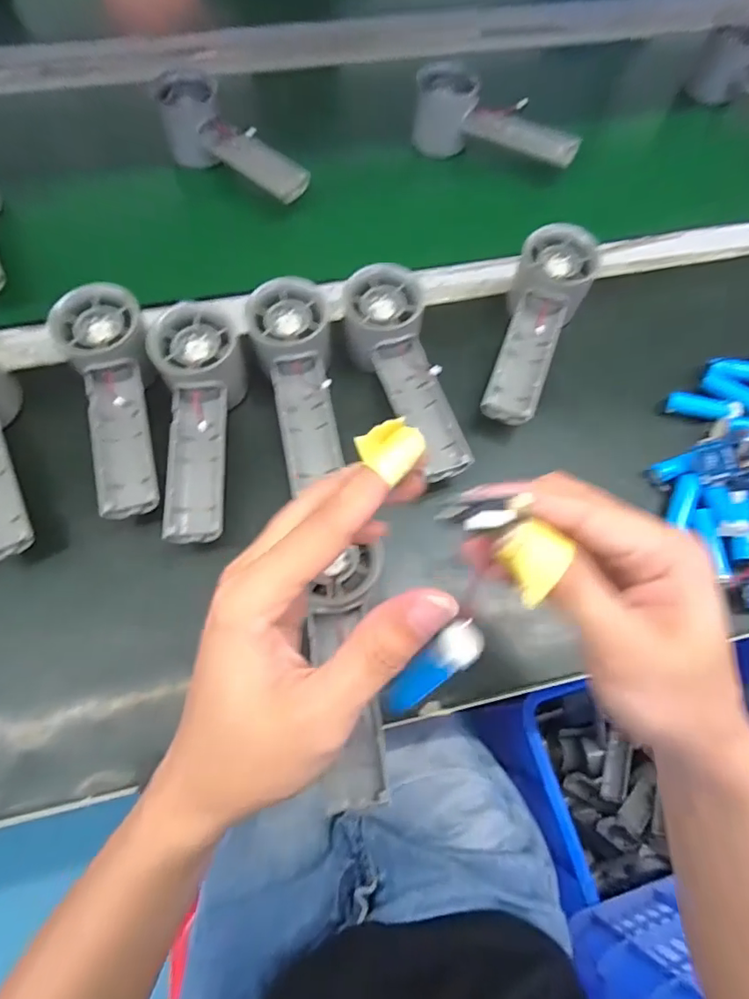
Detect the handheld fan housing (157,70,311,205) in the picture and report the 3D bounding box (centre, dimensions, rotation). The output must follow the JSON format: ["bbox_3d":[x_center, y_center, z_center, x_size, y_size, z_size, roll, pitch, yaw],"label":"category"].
[{"bbox_3d":[-0.129,-0.318,0.468,0.147,0.044,0.052,33,69,-4],"label":"handheld fan housing"}]

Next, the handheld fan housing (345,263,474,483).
[{"bbox_3d":[0.019,-0.086,0.366,0.057,0.050,0.156,-13,68,-8],"label":"handheld fan housing"}]

